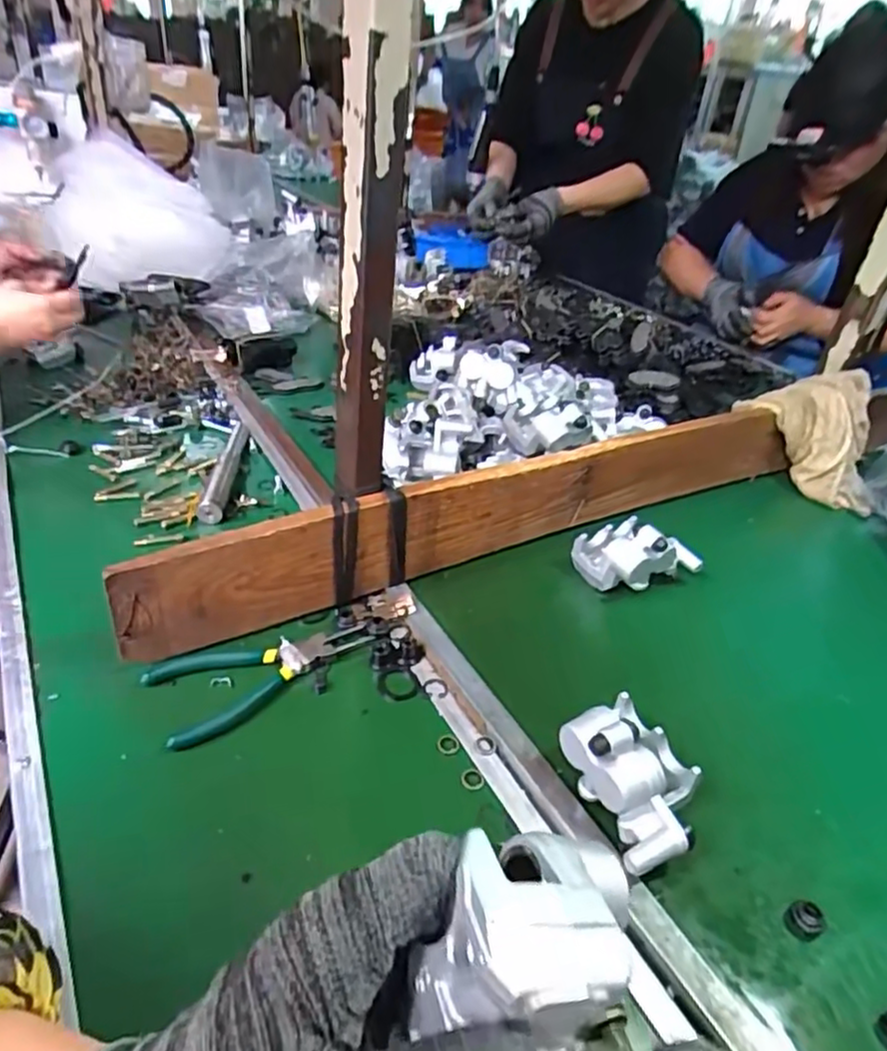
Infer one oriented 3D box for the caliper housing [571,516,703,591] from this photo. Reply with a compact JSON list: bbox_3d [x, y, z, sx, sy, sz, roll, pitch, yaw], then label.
[{"bbox_3d":[0.180,0.023,0.629,0.107,0.067,0.069,-11,38,-22],"label":"caliper housing"}]

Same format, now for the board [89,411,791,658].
[{"bbox_3d":[0.083,-0.023,0.630,0.727,0.095,0.022,-16,40,-28],"label":"board"}]

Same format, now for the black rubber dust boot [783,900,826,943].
[{"bbox_3d":[0.210,0.229,0.387,0.017,0.015,0.019,-19,42,-31],"label":"black rubber dust boot"}]

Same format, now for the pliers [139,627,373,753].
[{"bbox_3d":[-0.134,0.103,0.500,0.163,0.015,0.075,-23,44,-34],"label":"pliers"}]

